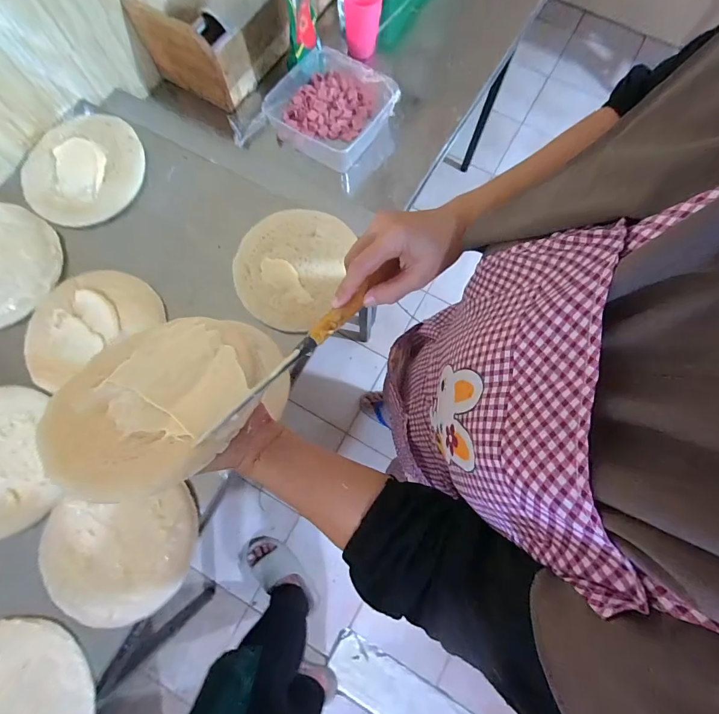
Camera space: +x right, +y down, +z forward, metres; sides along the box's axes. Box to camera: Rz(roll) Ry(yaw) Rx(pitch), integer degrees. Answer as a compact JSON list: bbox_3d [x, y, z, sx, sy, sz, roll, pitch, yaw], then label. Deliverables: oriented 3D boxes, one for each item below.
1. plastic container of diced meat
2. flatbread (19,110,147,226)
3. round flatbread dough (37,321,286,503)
[{"bbox_3d":[-0.061,-0.483,0.744,0.208,0.079,0.204,40,77,10],"label":"plastic container of diced meat"},{"bbox_3d":[-0.467,-0.320,0.639,0.196,0.019,0.196,-23,76,-7],"label":"flatbread"},{"bbox_3d":[-0.182,0.031,0.359,0.211,0.020,0.186,-28,51,-11],"label":"round flatbread dough"}]

